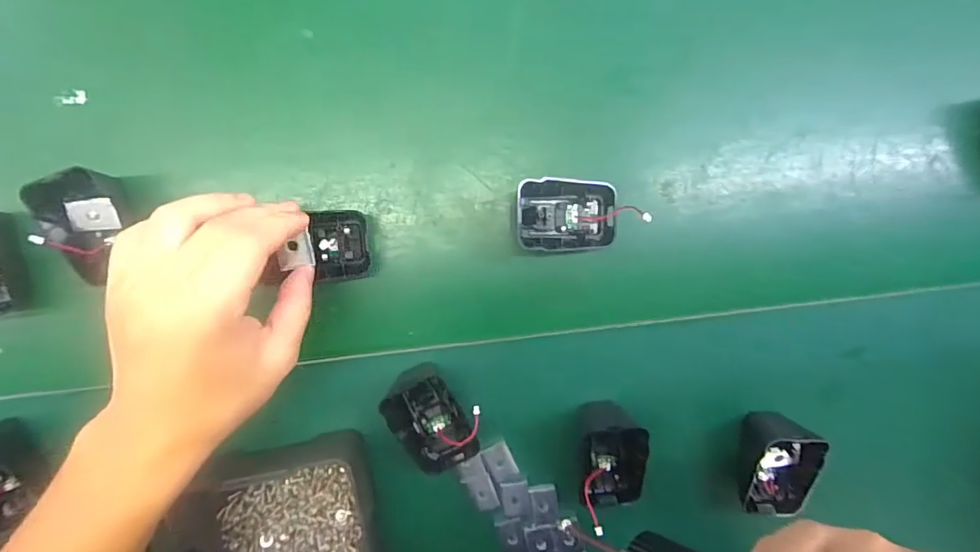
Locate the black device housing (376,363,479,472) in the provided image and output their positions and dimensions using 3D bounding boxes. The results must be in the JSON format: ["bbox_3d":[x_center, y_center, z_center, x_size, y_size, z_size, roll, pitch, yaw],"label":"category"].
[{"bbox_3d":[-0.037,0.095,0.332,0.048,0.042,0.072,-30,98,3],"label":"black device housing"}]

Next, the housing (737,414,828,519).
[{"bbox_3d":[0.201,0.134,0.350,0.041,0.040,0.074,5,98,-2],"label":"housing"}]

